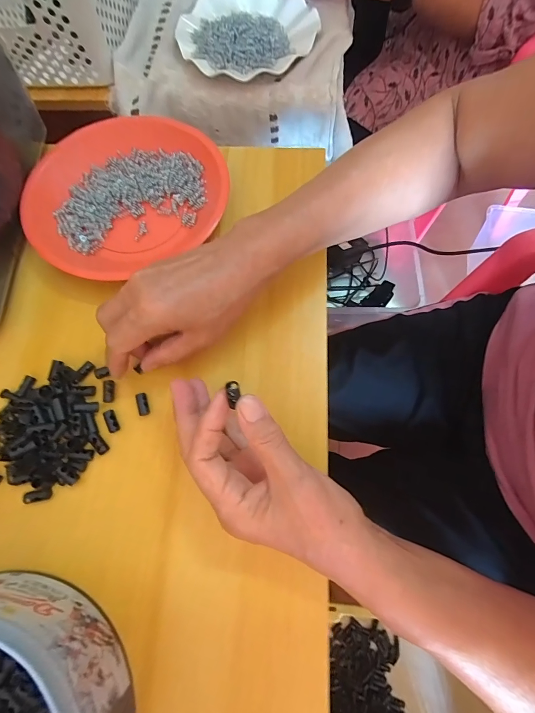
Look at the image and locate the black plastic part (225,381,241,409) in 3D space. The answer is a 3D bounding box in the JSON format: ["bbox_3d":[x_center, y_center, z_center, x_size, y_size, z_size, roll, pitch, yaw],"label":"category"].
[{"bbox_3d":[-0.022,0.025,0.214,0.008,0.004,0.018,-7,92,0],"label":"black plastic part"}]

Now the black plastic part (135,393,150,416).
[{"bbox_3d":[-0.104,0.040,0.281,0.008,0.009,0.018,-16,72,-3],"label":"black plastic part"}]

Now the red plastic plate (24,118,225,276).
[{"bbox_3d":[-0.145,-0.167,0.342,0.191,0.026,0.180,-1,72,2],"label":"red plastic plate"}]

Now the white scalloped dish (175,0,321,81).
[{"bbox_3d":[-0.028,-0.446,0.458,0.182,0.028,0.179,-1,72,2],"label":"white scalloped dish"}]

